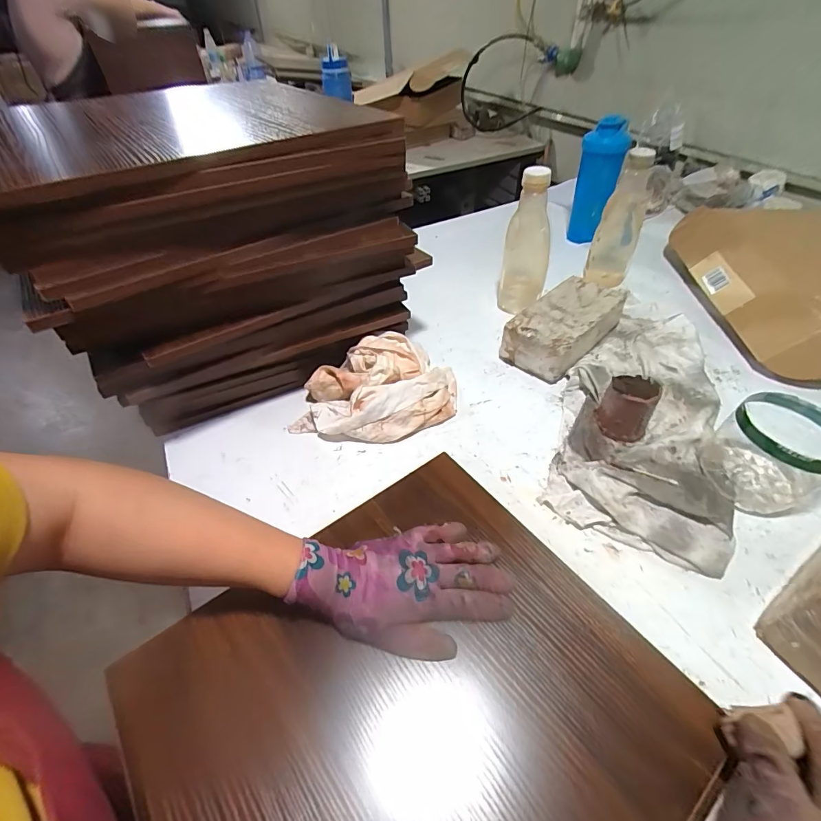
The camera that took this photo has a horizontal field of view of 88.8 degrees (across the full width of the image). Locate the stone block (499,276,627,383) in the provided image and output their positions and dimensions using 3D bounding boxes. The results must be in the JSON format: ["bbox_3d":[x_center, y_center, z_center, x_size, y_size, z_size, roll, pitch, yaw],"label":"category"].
[{"bbox_3d":[0.242,-0.133,0.670,0.109,0.077,0.199,36,55,26],"label":"stone block"}]

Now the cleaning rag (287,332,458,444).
[{"bbox_3d":[-0.044,-0.033,0.580,0.213,0.067,0.150,4,48,1],"label":"cleaning rag"}]

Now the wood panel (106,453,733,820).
[{"bbox_3d":[0.001,0.234,0.326,0.366,0.023,0.345,-28,55,-26],"label":"wood panel"}]

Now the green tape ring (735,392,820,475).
[{"bbox_3d":[0.402,0.019,0.437,0.096,0.018,0.102,-1,46,1],"label":"green tape ring"}]

